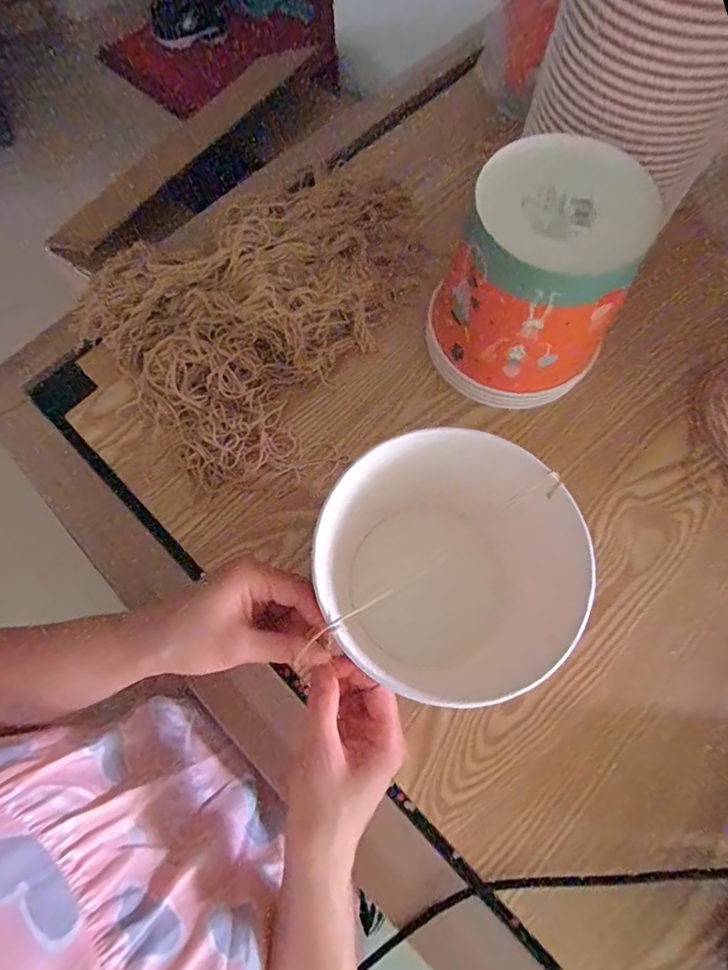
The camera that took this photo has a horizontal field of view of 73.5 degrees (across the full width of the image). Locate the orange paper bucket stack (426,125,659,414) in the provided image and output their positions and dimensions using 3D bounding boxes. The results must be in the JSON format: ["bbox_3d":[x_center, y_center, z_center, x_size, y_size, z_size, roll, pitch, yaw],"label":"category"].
[{"bbox_3d":[0.136,-0.161,0.409,0.150,0.167,0.133,15,72,4],"label":"orange paper bucket stack"}]

